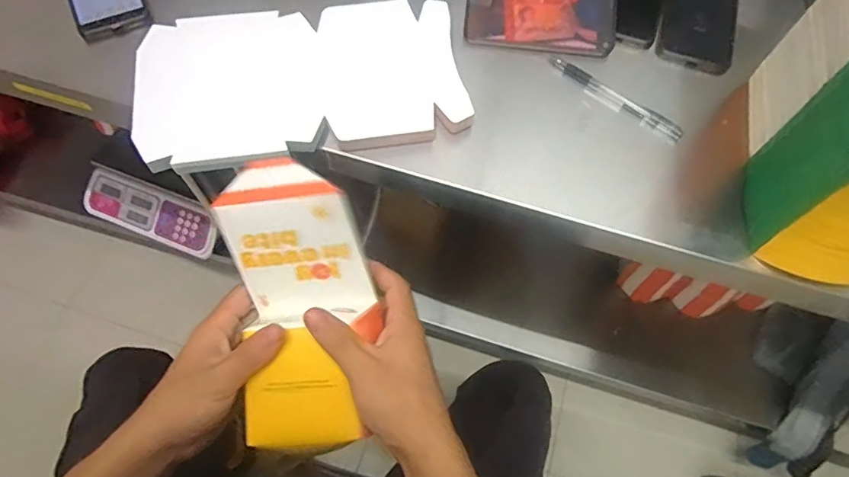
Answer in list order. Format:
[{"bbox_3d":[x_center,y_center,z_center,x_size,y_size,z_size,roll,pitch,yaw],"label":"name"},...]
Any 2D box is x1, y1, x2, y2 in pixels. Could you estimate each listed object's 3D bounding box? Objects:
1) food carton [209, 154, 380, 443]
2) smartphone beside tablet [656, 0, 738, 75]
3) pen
[{"bbox_3d":[-0.098,0.052,0.419,0.110,0.063,0.222,-6,91,-4],"label":"food carton"},{"bbox_3d":[0.321,-0.264,0.609,0.077,0.016,0.171,20,66,8],"label":"smartphone beside tablet"},{"bbox_3d":[0.200,-0.148,0.555,0.155,0.015,0.016,38,69,15],"label":"pen"}]

